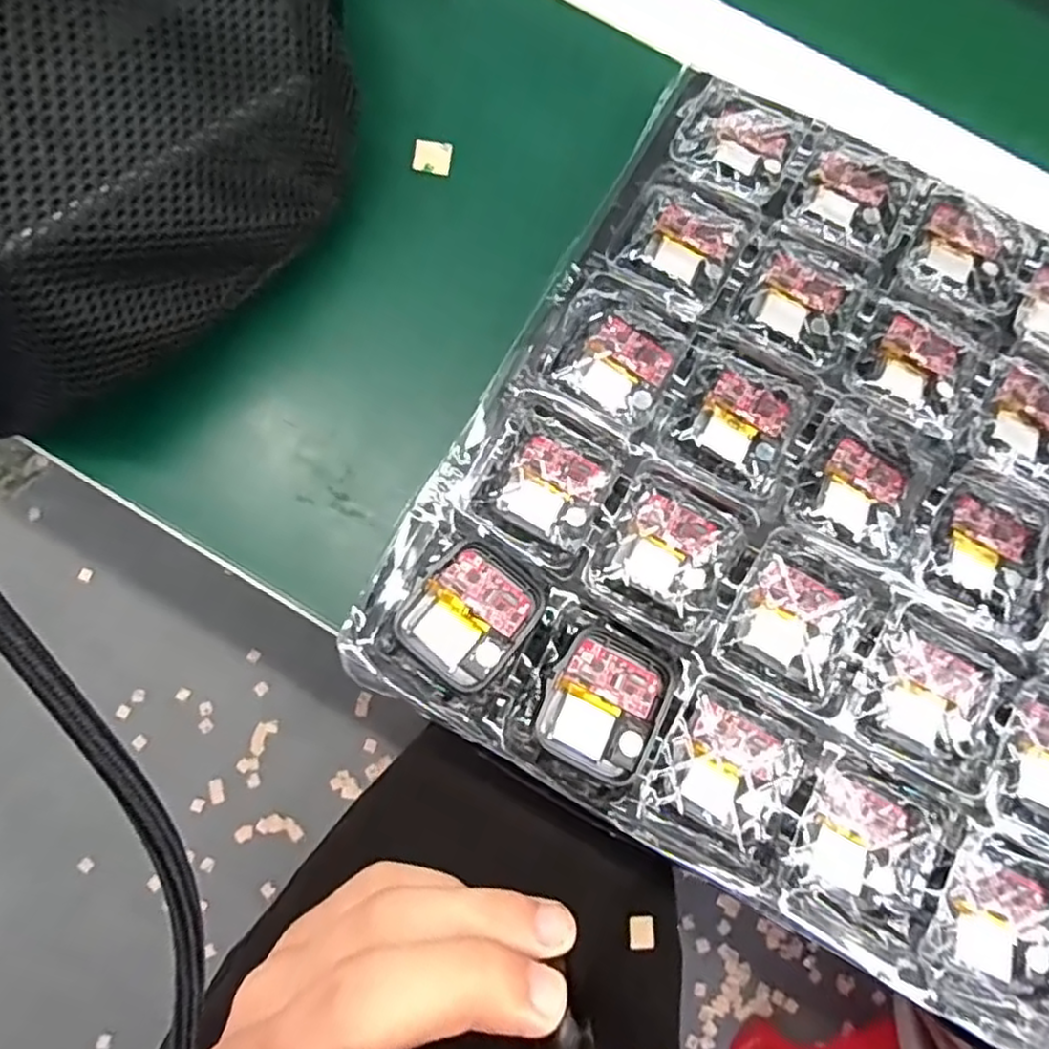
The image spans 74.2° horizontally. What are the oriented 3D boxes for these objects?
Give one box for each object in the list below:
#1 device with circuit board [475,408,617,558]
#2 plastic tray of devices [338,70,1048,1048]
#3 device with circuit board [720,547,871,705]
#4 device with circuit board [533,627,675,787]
[{"bbox_3d":[0.007,-0.014,0.250,0.041,0.012,0.044,27,77,3],"label":"device with circuit board"},{"bbox_3d":[0.117,-0.007,0.263,0.265,0.048,0.279,28,77,3],"label":"plastic tray of devices"},{"bbox_3d":[0.094,0.034,0.241,0.038,0.013,0.044,29,77,3],"label":"device with circuit board"},{"bbox_3d":[0.026,0.058,0.225,0.036,0.015,0.042,26,77,3],"label":"device with circuit board"}]

